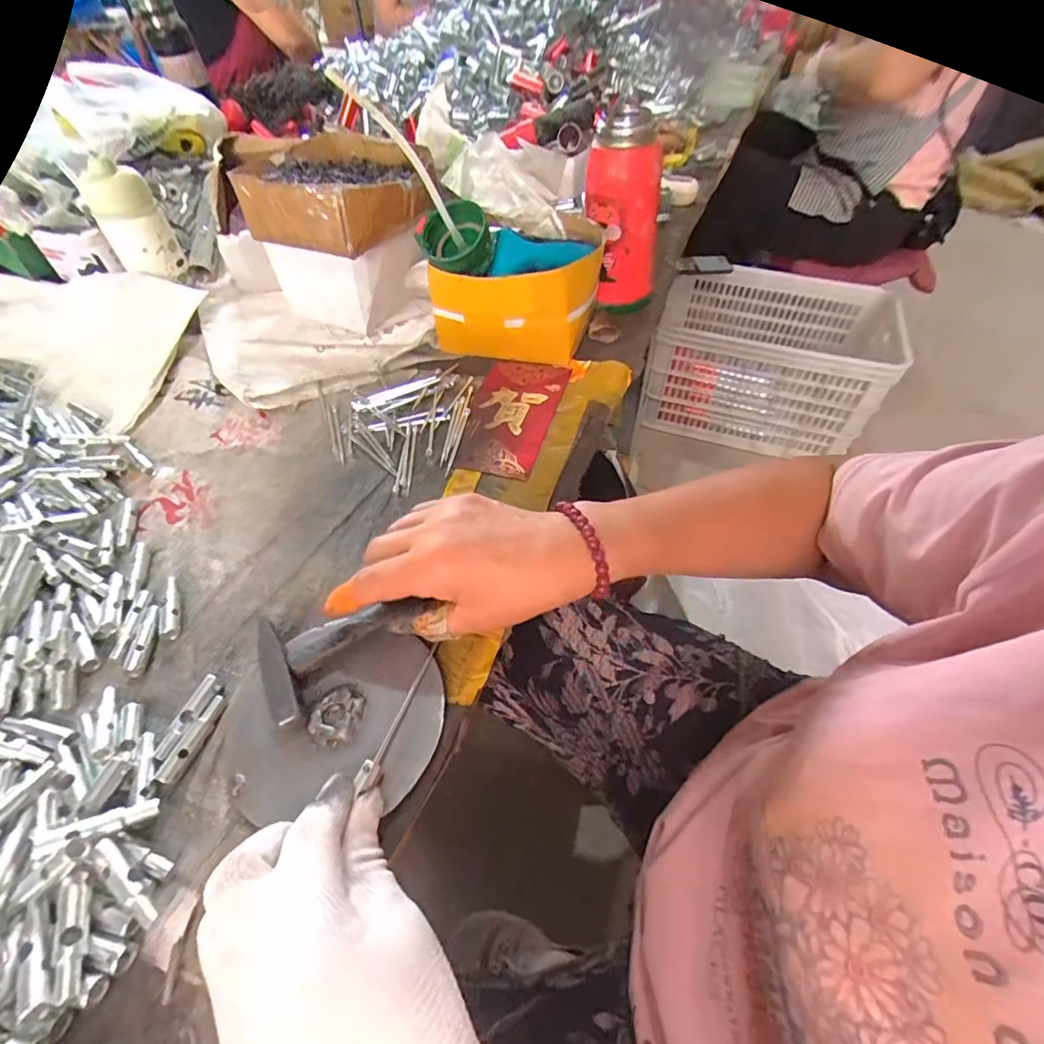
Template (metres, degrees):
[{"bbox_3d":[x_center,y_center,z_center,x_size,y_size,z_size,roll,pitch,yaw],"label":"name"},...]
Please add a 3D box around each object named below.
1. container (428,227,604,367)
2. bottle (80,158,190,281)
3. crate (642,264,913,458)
[{"bbox_3d":[-0.006,-0.237,0.532,0.159,0.098,0.116,17,53,16],"label":"container"},{"bbox_3d":[-0.460,-0.354,0.594,0.067,0.116,0.056,-30,57,-22],"label":"bottle"},{"bbox_3d":[0.616,-0.420,1.269,0.559,0.274,0.427,18,54,14],"label":"crate"}]

